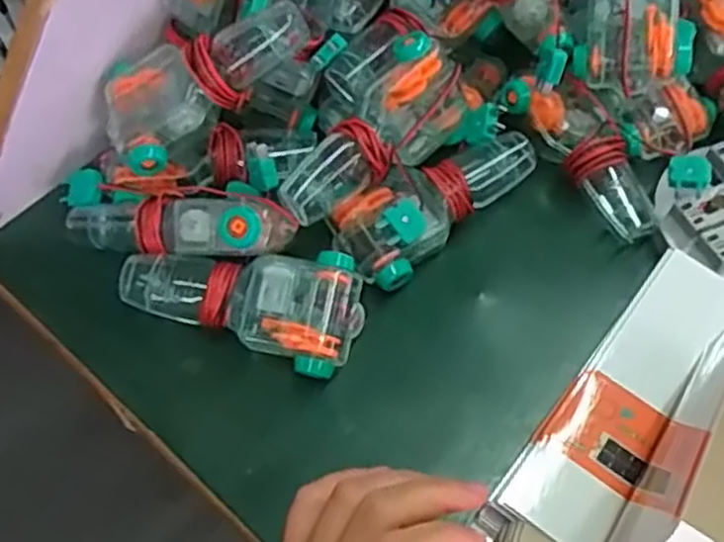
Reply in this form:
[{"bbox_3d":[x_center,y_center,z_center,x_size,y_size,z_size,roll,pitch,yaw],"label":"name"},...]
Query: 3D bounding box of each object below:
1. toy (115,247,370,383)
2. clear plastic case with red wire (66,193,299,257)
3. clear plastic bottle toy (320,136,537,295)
[{"bbox_3d":[-0.061,0.012,0.413,0.123,0.045,0.059,18,62,10],"label":"toy"},{"bbox_3d":[-0.100,-0.022,0.413,0.119,0.037,0.029,1,59,22],"label":"clear plastic case with red wire"},{"bbox_3d":[0.045,-0.041,0.431,0.127,0.032,0.053,-30,65,-15],"label":"clear plastic bottle toy"}]

